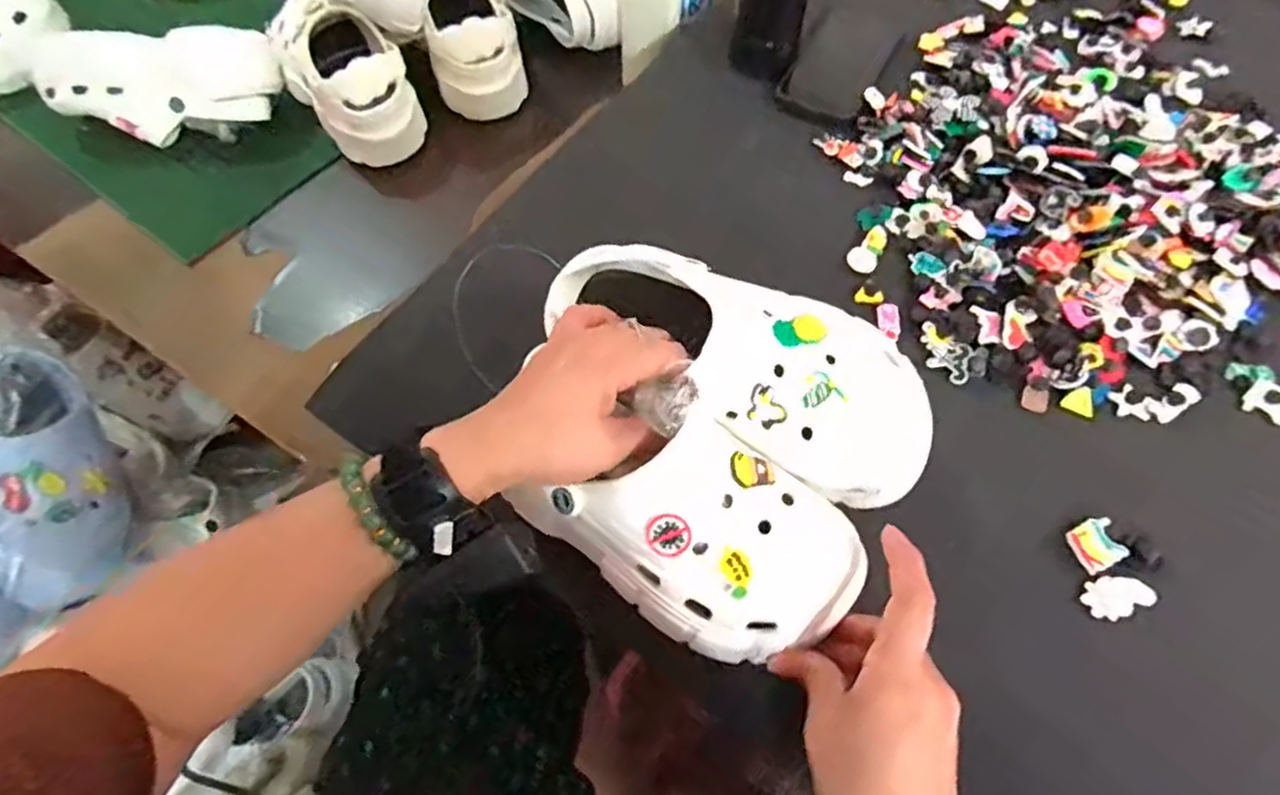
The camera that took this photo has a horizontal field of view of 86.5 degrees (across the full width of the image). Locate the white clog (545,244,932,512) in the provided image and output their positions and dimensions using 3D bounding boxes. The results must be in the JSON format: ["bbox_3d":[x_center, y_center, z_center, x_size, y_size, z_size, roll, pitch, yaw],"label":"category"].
[{"bbox_3d":[0.061,-0.029,0.410,0.240,0.079,0.101,35,68,18],"label":"white clog"}]

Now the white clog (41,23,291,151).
[{"bbox_3d":[-0.521,-0.336,0.737,0.244,0.080,0.081,-4,62,-1],"label":"white clog"}]

